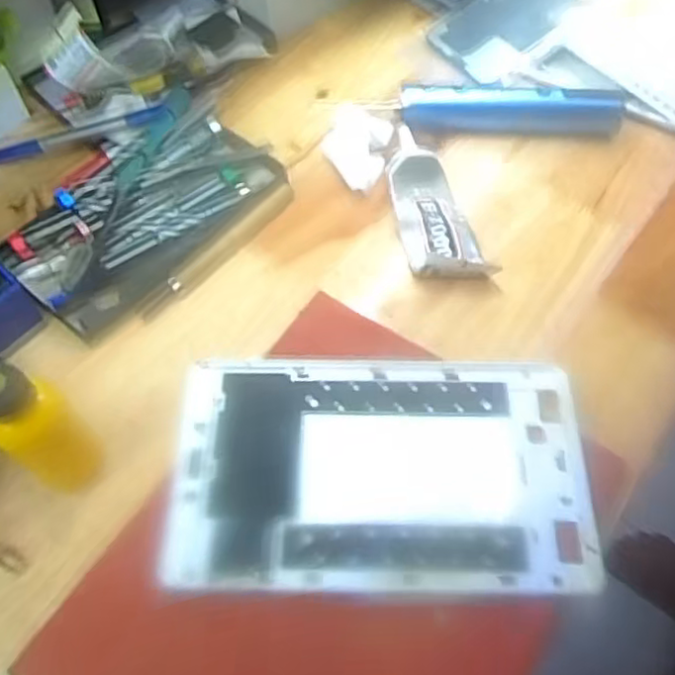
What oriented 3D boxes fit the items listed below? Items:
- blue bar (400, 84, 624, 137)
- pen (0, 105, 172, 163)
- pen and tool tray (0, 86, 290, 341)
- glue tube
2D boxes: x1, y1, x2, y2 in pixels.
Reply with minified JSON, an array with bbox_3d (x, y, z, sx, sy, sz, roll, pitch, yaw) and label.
[{"bbox_3d":[0.123,-0.163,0.473,0.152,0.024,0.025,3,59,2],"label":"blue bar"},{"bbox_3d":[-0.181,-0.142,0.463,0.131,0.013,0.011,-12,60,8],"label":"pen"},{"bbox_3d":[-0.124,-0.086,0.430,0.117,0.028,0.177,37,66,20],"label":"pen and tool tray"},{"bbox_3d":[0.061,-0.086,0.430,0.047,0.027,0.118,-10,60,-5],"label":"glue tube"}]

